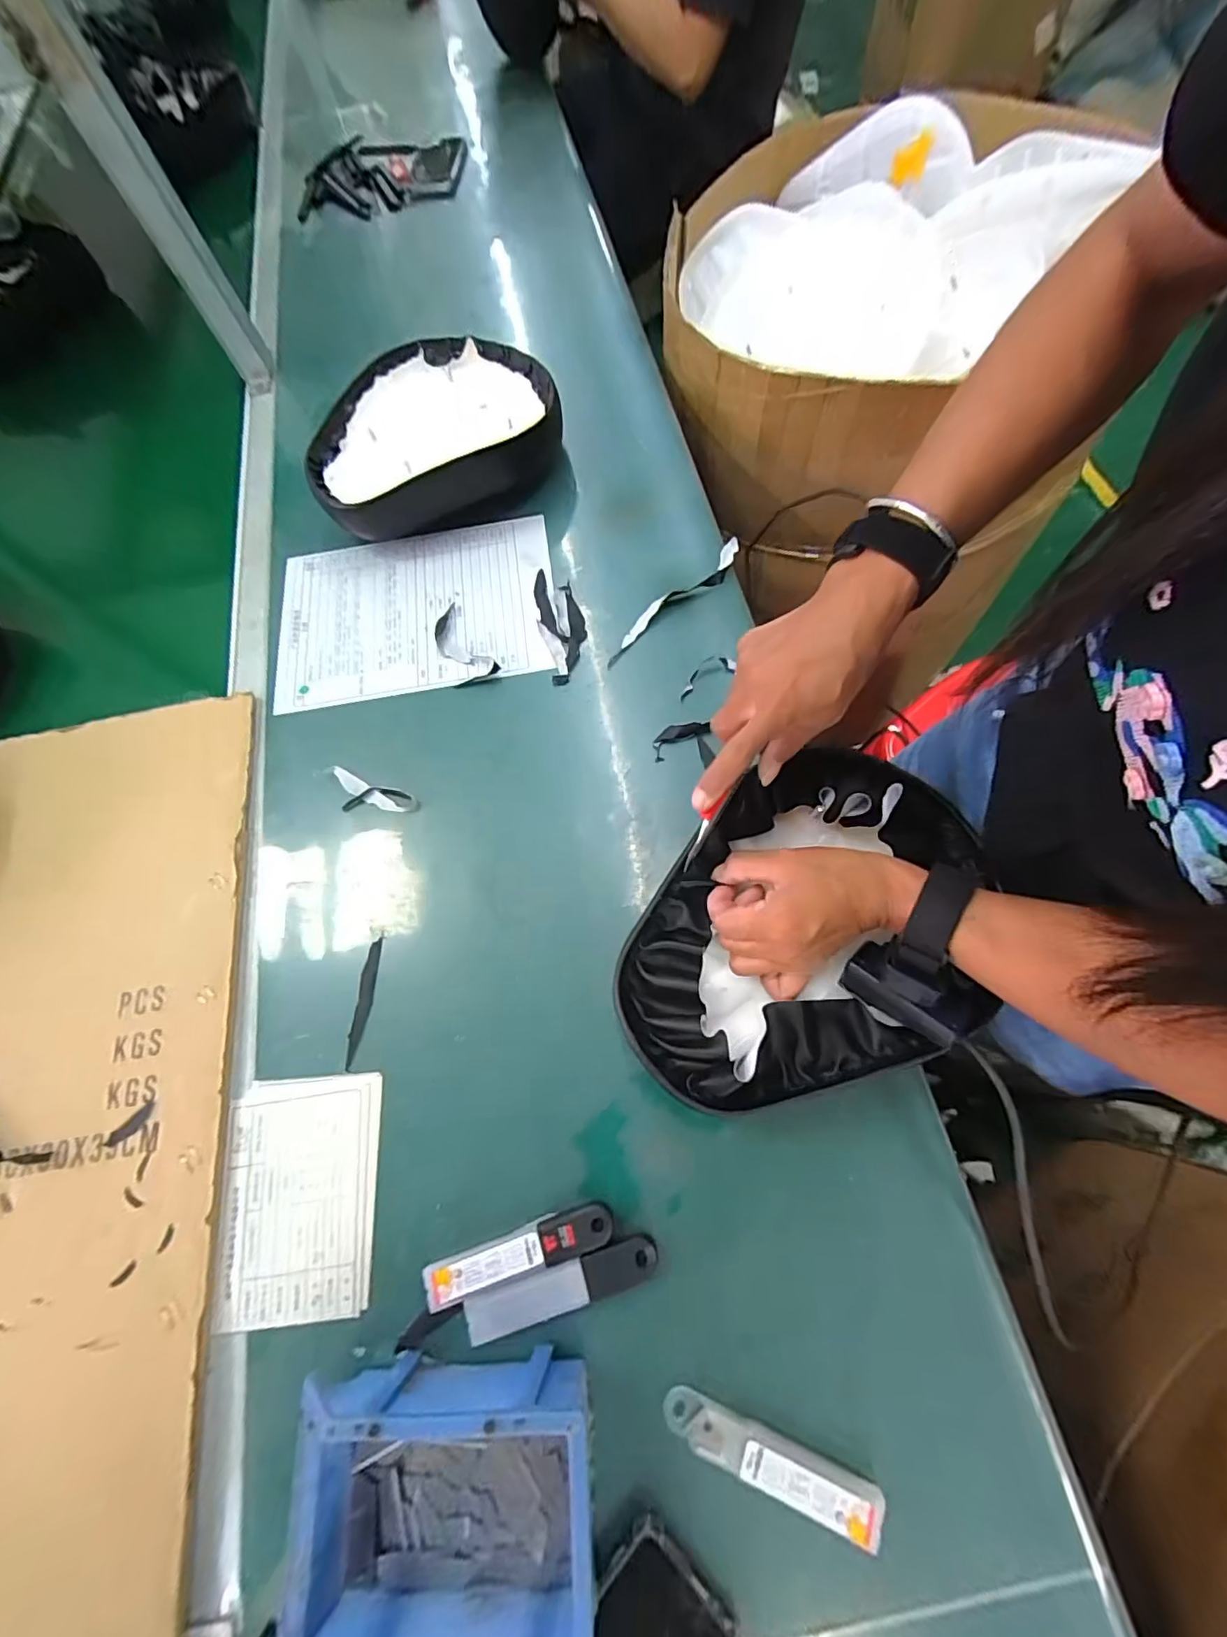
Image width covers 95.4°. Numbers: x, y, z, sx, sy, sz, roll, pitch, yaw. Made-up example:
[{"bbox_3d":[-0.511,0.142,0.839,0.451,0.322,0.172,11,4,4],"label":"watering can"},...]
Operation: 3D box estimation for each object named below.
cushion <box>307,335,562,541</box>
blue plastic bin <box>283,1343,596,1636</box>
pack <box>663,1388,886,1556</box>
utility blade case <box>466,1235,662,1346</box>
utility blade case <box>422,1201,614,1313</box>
[{"bbox_3d":[-0.200,-0.431,0.634,0.265,0.079,0.212,-20,70,-3],"label":"cushion"},{"bbox_3d":[-0.096,0.384,0.307,0.169,0.071,0.114,-5,68,1],"label":"blue plastic bin"},{"bbox_3d":[0.092,0.380,0.330,0.125,0.013,0.028,18,70,10],"label":"pack"},{"bbox_3d":[-0.034,0.307,0.367,0.128,0.010,0.027,-18,68,-4],"label":"utility blade case"},{"bbox_3d":[-0.063,0.291,0.375,0.125,0.013,0.026,-19,68,-5],"label":"utility blade case"}]

